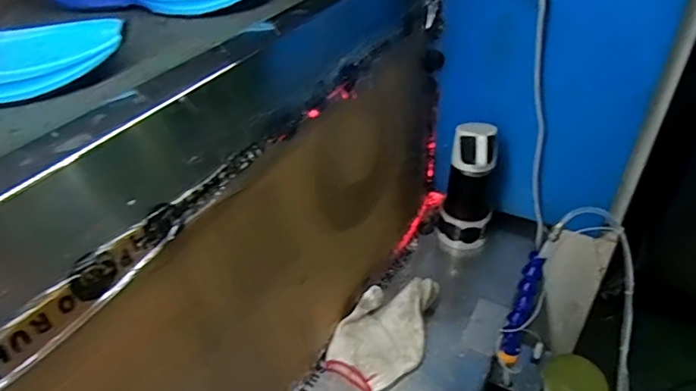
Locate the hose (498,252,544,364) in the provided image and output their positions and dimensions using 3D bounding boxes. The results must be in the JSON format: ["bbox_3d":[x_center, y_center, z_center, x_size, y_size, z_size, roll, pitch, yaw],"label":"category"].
[{"bbox_3d":[0.214,0.143,0.632,0.024,0.148,0.025,18,18,23],"label":"hose"}]

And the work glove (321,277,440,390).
[{"bbox_3d":[0.052,0.171,0.671,0.107,0.059,0.168,24,44,28],"label":"work glove"}]

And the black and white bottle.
[{"bbox_3d":[0.183,-0.005,0.774,0.073,0.214,0.064,10,39,14],"label":"black and white bottle"}]

